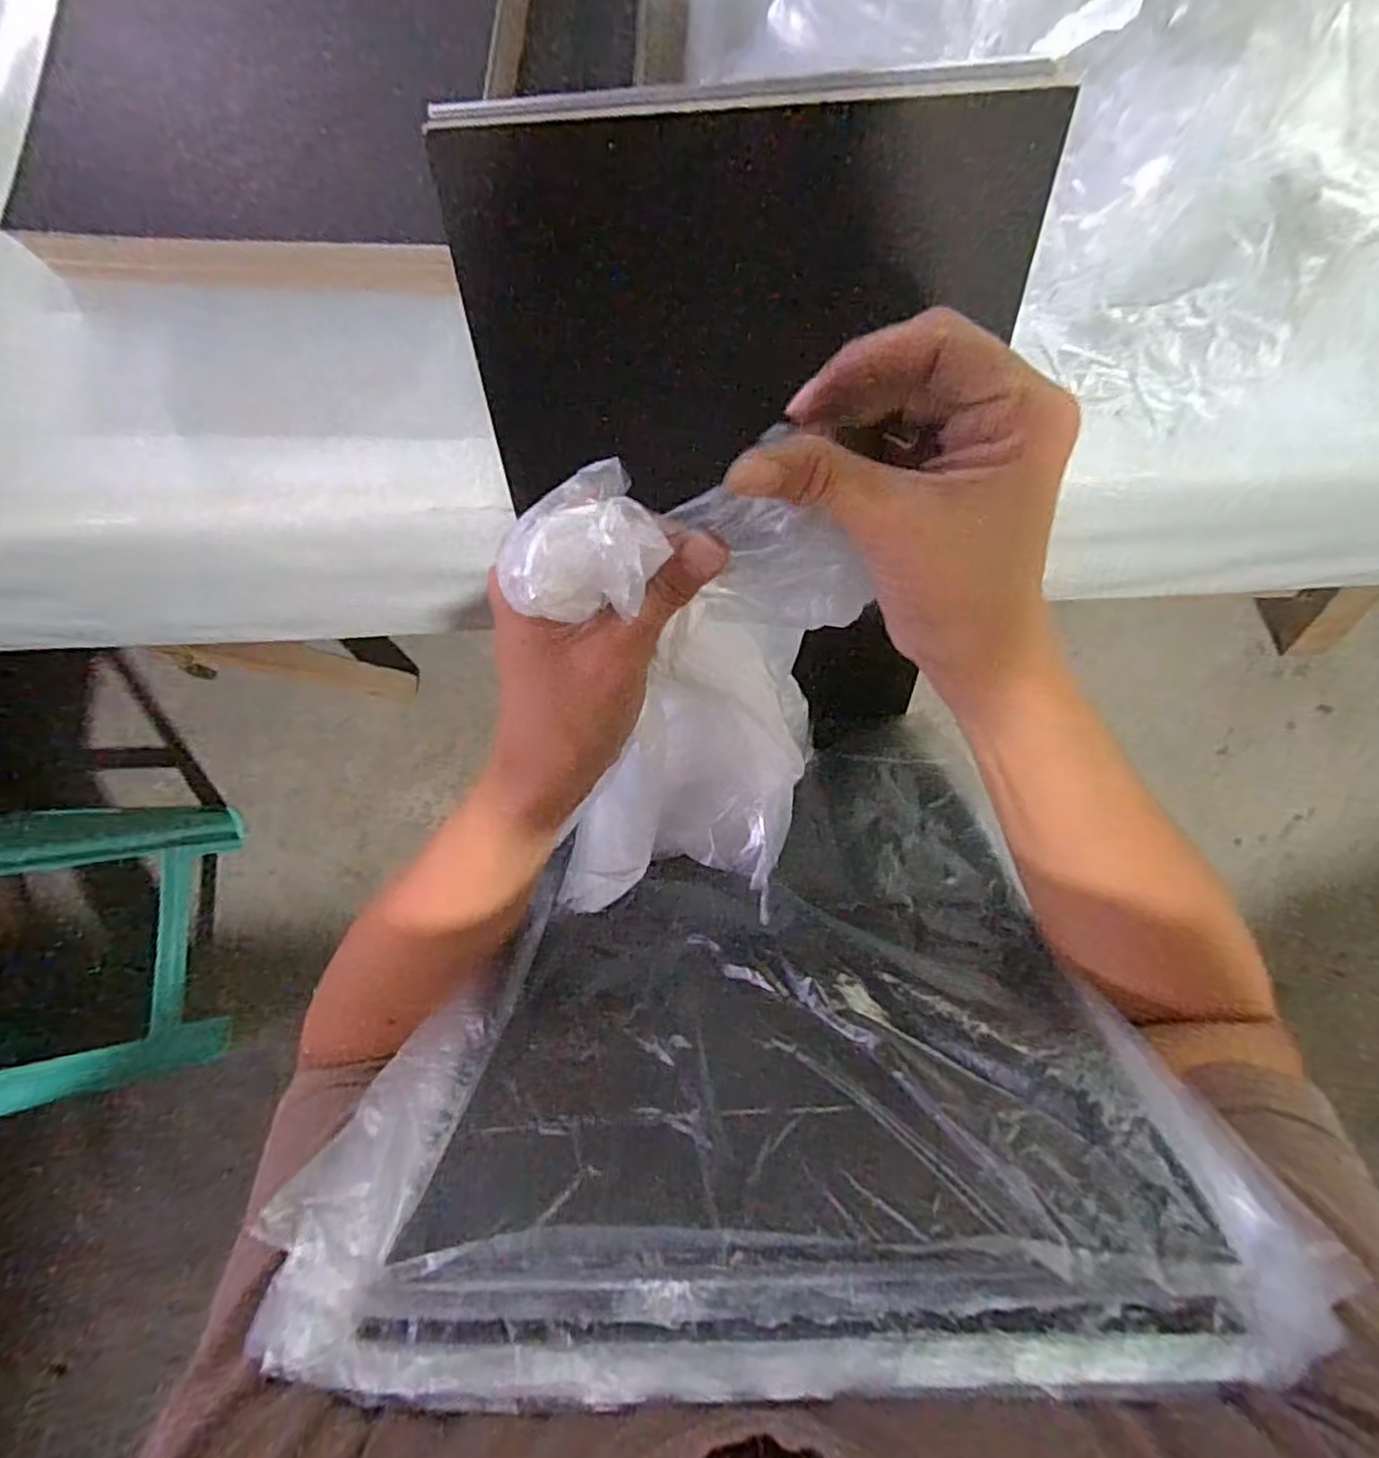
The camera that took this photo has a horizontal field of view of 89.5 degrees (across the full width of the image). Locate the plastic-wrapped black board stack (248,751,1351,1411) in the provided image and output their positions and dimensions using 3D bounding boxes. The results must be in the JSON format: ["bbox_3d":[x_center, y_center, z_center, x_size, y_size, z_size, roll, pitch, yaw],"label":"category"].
[{"bbox_3d":[0.027,0.100,0.304,0.279,0.281,0.022,-4,120,3],"label":"plastic-wrapped black board stack"}]

